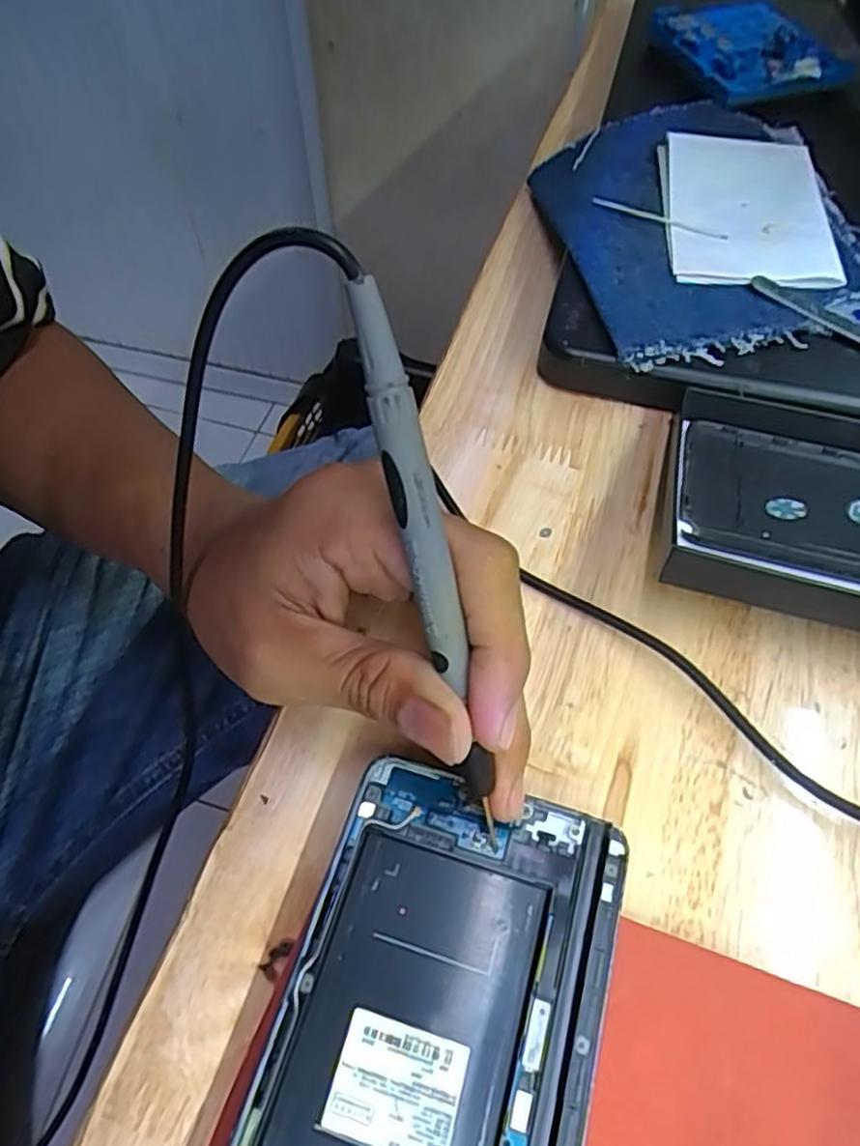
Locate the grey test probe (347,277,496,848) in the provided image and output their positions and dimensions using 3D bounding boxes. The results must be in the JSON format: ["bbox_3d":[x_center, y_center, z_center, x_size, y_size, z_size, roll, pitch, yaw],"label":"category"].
[{"bbox_3d":[0.001,0.005,0.166,0.010,0.135,0.006,-16,22,-10],"label":"grey test probe"}]

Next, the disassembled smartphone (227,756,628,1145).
[{"bbox_3d":[-0.003,0.124,0.171,0.077,0.006,0.145,15,60,9],"label":"disassembled smartphone"}]

